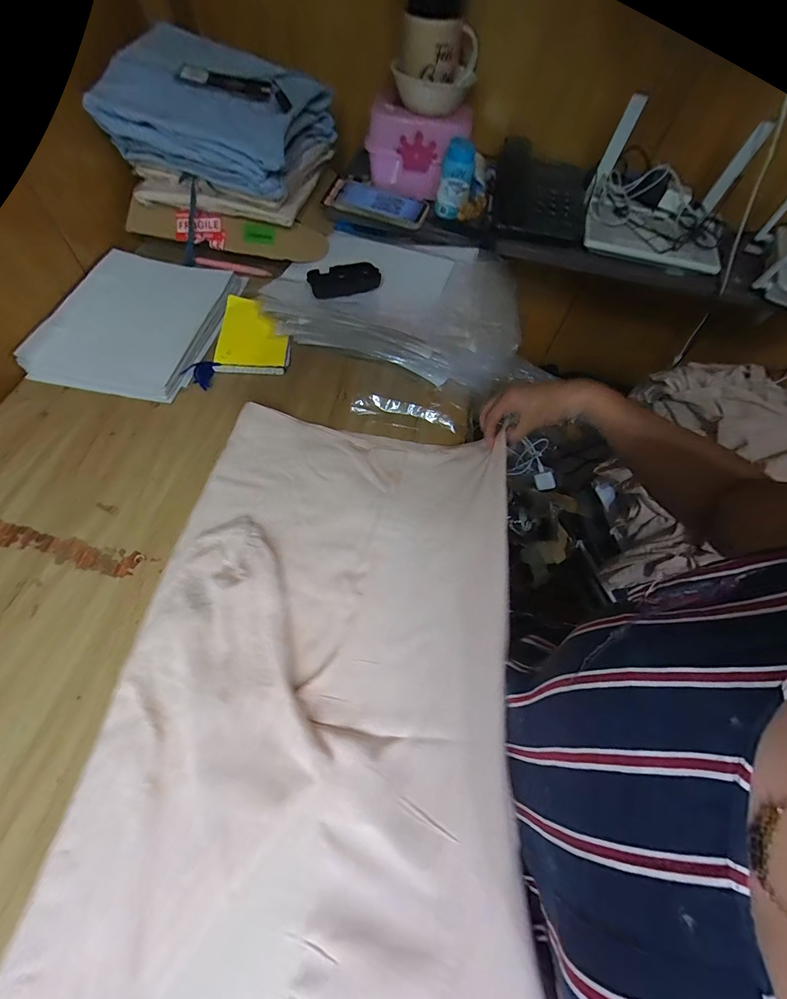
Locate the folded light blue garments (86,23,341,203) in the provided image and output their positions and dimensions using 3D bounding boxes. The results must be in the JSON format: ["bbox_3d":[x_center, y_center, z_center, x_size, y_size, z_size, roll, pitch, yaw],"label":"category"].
[{"bbox_3d":[-0.253,-0.573,0.564,0.270,0.105,0.209,15,62,2],"label":"folded light blue garments"}]

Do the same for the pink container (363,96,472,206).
[{"bbox_3d":[0.039,-0.584,0.644,0.162,0.105,0.077,17,62,3],"label":"pink container"}]

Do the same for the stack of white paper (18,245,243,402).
[{"bbox_3d":[-0.377,-0.270,0.576,0.228,0.028,0.274,10,61,1],"label":"stack of white paper"}]

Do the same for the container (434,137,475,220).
[{"bbox_3d":[0.101,-0.521,0.627,0.053,0.107,0.049,10,62,0],"label":"container"}]

